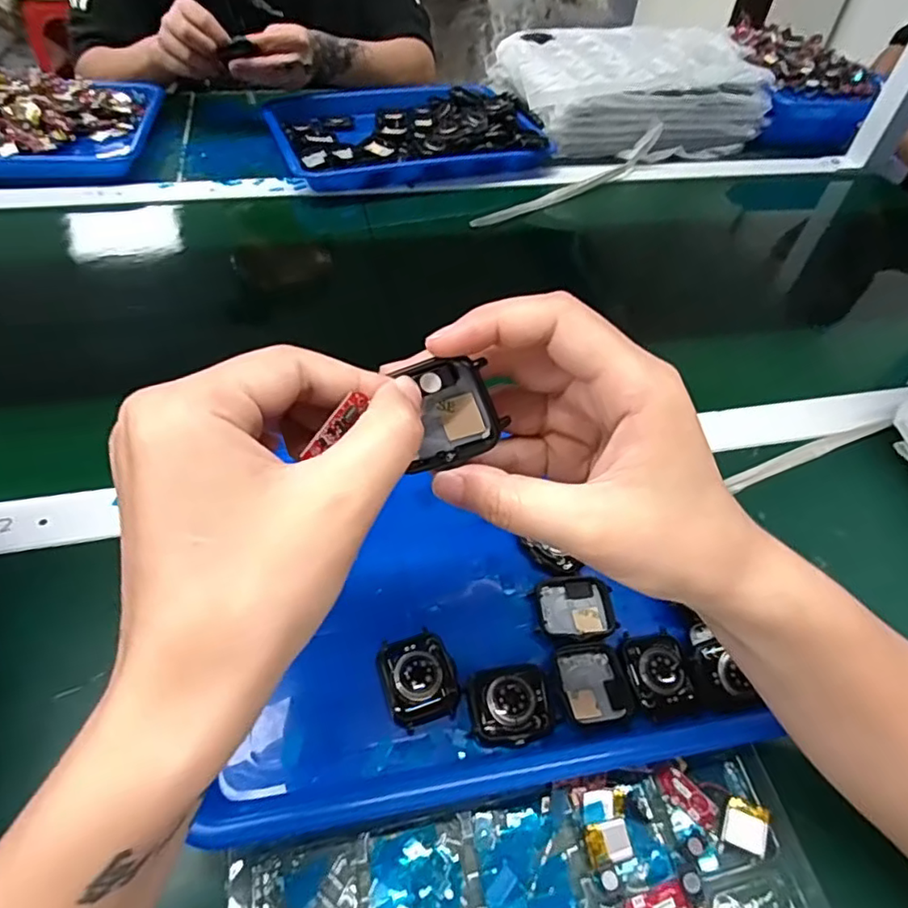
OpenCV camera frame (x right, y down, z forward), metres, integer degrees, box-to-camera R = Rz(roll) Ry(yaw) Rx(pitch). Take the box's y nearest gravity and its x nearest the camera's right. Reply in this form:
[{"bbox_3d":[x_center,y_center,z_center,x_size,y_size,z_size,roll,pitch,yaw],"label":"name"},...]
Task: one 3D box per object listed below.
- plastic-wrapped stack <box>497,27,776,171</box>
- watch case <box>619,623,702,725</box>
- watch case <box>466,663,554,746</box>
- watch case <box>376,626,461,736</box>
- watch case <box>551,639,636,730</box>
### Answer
[{"bbox_3d":[0.245,-0.522,0.840,0.334,0.081,0.279,-5,50,-10],"label":"plastic-wrapped stack"},{"bbox_3d":[0.112,0.118,0.323,0.035,0.004,0.044,-9,54,-9],"label":"watch case"},{"bbox_3d":[0.030,0.129,0.308,0.042,0.008,0.038,-7,54,-8],"label":"watch case"},{"bbox_3d":[-0.018,0.118,0.314,0.038,0.011,0.045,-15,56,-14],"label":"watch case"},{"bbox_3d":[0.074,0.124,0.320,0.037,0.009,0.044,-8,54,-9],"label":"watch case"}]

